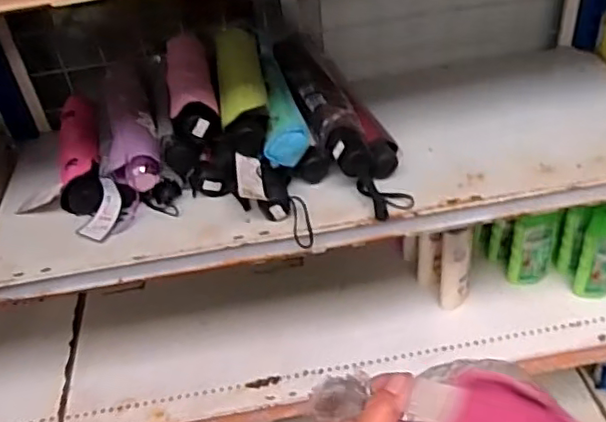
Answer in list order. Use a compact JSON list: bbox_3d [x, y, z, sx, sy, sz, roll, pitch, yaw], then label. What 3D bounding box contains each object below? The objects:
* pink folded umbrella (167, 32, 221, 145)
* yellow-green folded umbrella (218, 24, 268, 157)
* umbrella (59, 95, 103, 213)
[{"bbox_3d":[-0.151,-0.169,0.794,0.067,0.044,0.243,-13,39,-6],"label":"pink folded umbrella"},{"bbox_3d":[-0.080,-0.161,0.784,0.063,0.068,0.212,-9,39,-2],"label":"yellow-green folded umbrella"},{"bbox_3d":[-0.302,-0.082,0.817,0.063,0.046,0.240,-15,40,-9],"label":"umbrella"}]

